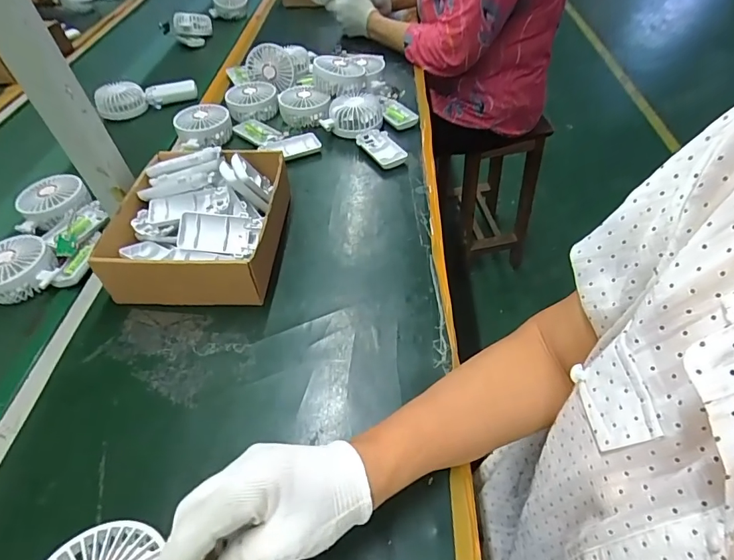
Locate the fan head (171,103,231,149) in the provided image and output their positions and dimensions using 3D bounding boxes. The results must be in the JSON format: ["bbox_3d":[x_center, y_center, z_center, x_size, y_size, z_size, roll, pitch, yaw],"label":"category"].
[{"bbox_3d":[-0.264,-0.250,0.717,0.087,0.049,0.081,-20,48,-10],"label":"fan head"}]

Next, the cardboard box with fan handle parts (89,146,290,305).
[{"bbox_3d":[-0.197,-0.073,0.537,0.178,0.082,0.212,-3,47,6],"label":"cardboard box with fan handle parts"}]

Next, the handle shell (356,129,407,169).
[{"bbox_3d":[0.022,-0.204,0.689,0.044,0.018,0.091,-29,50,-17],"label":"handle shell"}]

